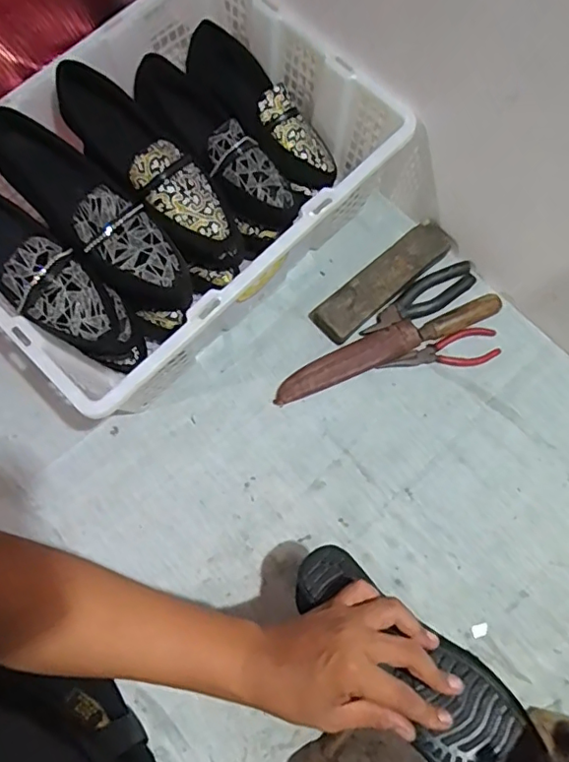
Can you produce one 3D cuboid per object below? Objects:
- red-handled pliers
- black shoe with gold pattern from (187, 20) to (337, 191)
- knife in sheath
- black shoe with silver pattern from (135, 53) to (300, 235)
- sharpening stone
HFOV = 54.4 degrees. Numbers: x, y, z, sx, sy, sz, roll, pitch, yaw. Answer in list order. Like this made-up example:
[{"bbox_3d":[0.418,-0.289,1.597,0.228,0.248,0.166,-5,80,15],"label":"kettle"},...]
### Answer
[{"bbox_3d":[0.196,-0.033,0.699,0.154,0.009,0.044,-14,75,-4],"label":"red-handled pliers"},{"bbox_3d":[-0.039,-0.349,0.707,0.087,0.086,0.236,-33,77,-9],"label":"black shoe with gold pattern"},{"bbox_3d":[0.127,-0.046,0.692,0.299,0.029,0.040,-23,75,-7],"label":"knife in sheath"},{"bbox_3d":[-0.086,-0.290,0.682,0.101,0.094,0.259,-35,77,-10],"label":"black shoe with silver pattern"},{"bbox_3d":[0.124,-0.129,0.707,0.205,0.035,0.054,-40,78,-11],"label":"sharpening stone"}]

